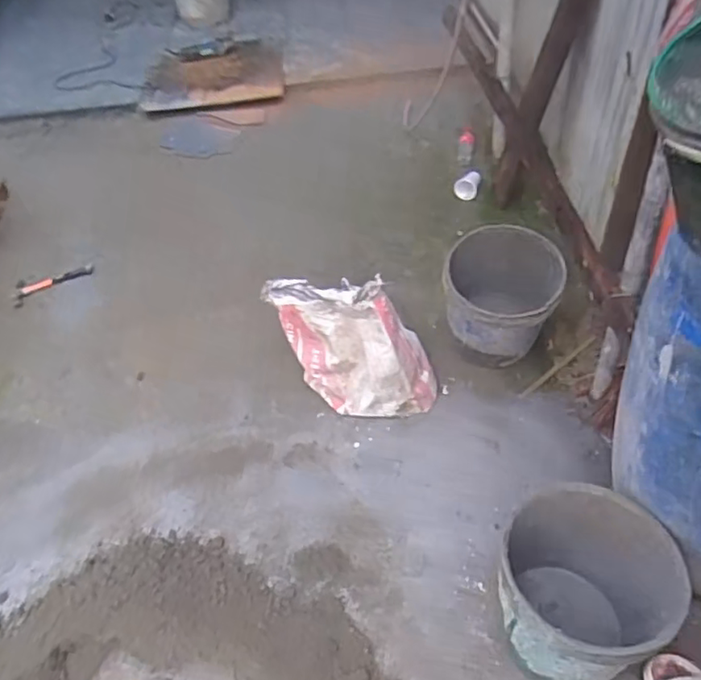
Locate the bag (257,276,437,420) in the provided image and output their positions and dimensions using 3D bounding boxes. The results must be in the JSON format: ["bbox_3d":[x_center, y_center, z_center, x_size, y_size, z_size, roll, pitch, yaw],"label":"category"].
[{"bbox_3d":[-0.019,0.005,1.619,0.476,0.425,0.160,18,49,23],"label":"bag"}]

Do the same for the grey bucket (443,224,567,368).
[{"bbox_3d":[0.403,-0.112,1.653,0.294,0.330,0.295,-2,60,4],"label":"grey bucket"}]

